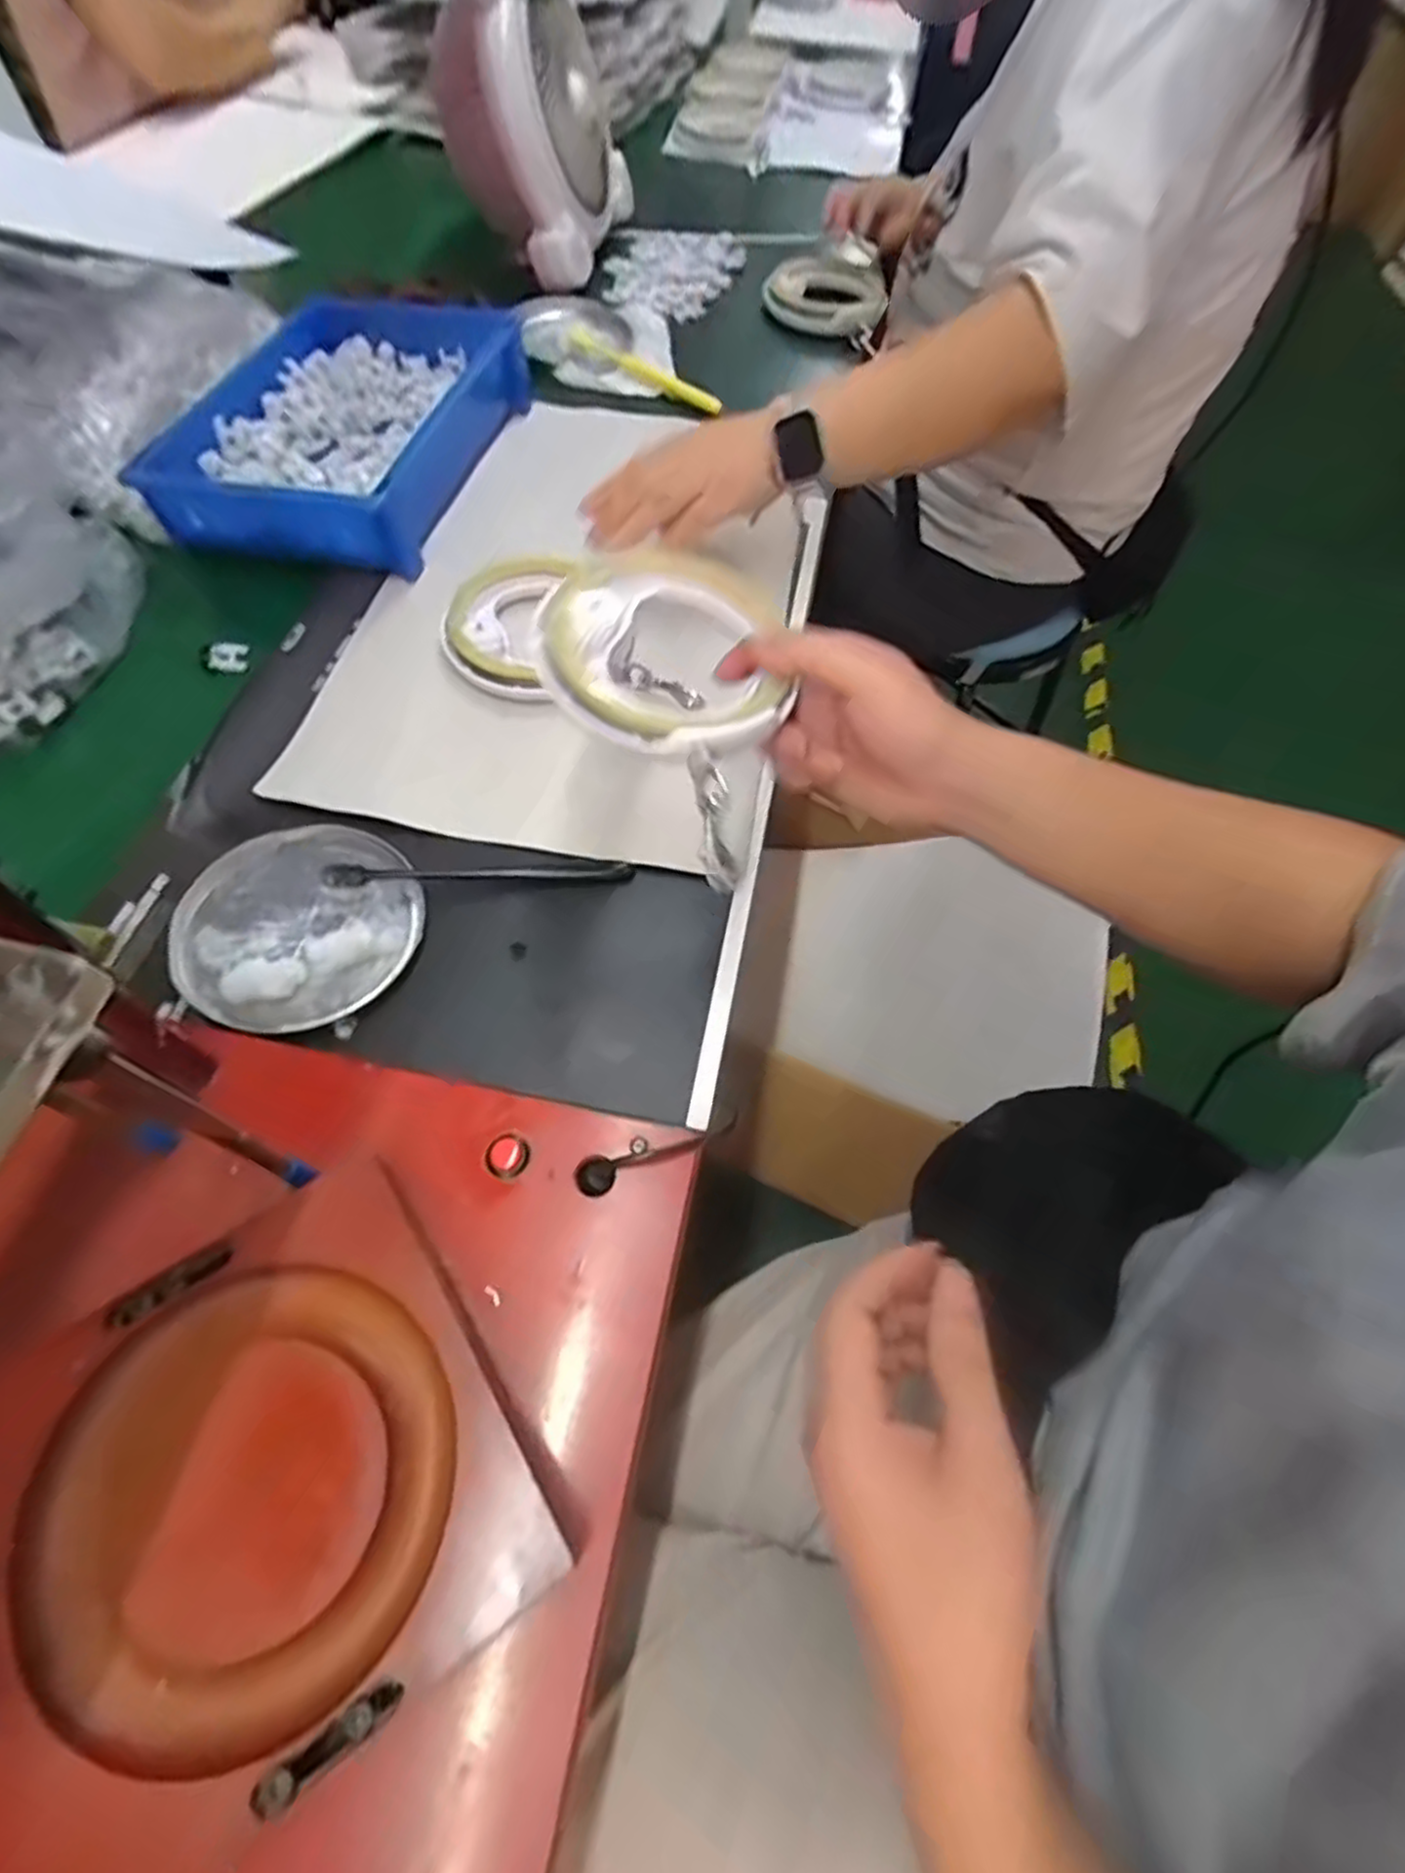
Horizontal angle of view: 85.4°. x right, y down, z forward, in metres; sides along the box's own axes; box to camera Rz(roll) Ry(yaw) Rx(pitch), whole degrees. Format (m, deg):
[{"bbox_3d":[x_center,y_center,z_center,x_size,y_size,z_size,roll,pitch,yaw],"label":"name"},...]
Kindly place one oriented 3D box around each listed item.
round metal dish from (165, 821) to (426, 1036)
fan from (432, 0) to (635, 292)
[{"bbox_3d":[-0.230,-0.010,0.432,0.128,0.011,0.125,1,60,-2],"label":"round metal dish"},{"bbox_3d":[-0.167,-0.847,0.757,0.128,0.255,0.204,15,61,6],"label":"fan"}]

